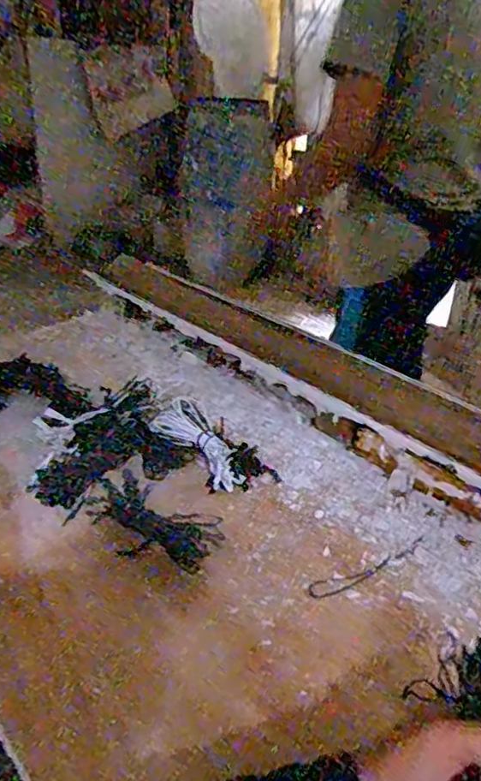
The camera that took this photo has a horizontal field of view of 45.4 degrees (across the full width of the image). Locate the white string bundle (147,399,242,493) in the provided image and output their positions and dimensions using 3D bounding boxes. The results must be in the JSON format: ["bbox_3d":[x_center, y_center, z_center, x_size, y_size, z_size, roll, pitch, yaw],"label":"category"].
[{"bbox_3d":[-0.043,0.066,0.666,0.127,0.050,0.060,28,42,35],"label":"white string bundle"}]

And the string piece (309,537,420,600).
[{"bbox_3d":[0.126,0.170,0.551,0.140,0.004,0.020,-16,37,-23],"label":"string piece"}]

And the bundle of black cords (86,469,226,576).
[{"bbox_3d":[-0.088,0.129,0.573,0.137,0.025,0.070,15,36,21],"label":"bundle of black cords"}]

